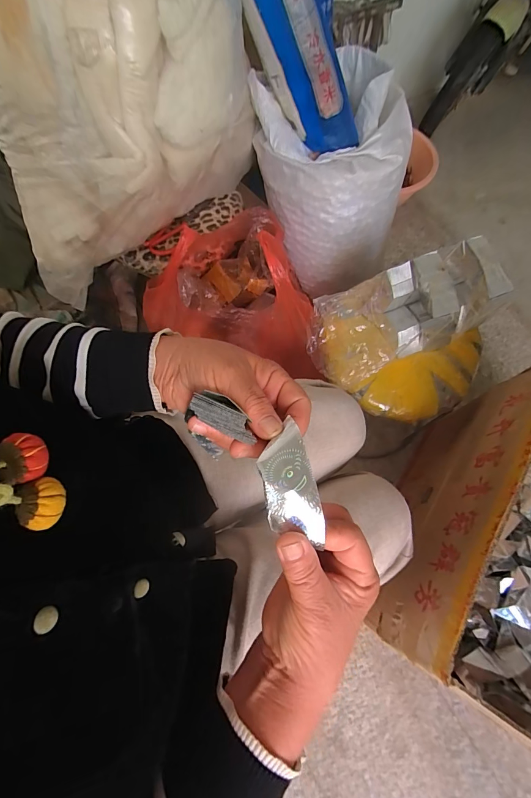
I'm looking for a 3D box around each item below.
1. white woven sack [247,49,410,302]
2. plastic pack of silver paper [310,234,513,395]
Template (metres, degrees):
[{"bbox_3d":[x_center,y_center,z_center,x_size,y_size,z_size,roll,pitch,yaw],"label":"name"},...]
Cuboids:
[{"bbox_3d":[0.129,-0.450,0.711,0.257,0.268,0.278,-21,70,-9],"label":"white woven sack"},{"bbox_3d":[0.238,-0.139,0.592,0.326,0.138,0.147,-25,72,5],"label":"plastic pack of silver paper"}]

